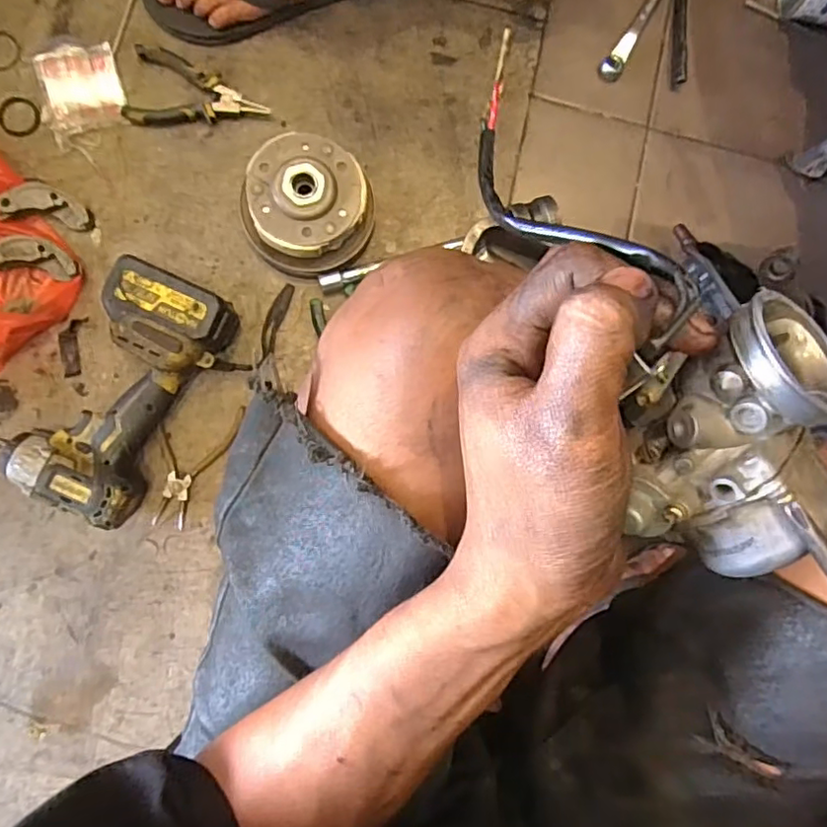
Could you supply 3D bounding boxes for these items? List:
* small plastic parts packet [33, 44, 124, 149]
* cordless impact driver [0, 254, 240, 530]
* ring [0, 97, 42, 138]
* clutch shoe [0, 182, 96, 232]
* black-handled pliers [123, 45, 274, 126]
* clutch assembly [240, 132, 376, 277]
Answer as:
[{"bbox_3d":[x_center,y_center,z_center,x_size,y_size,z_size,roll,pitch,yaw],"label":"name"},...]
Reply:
[{"bbox_3d":[-0.363,-0.352,0.648,0.085,0.014,0.094,-17,89,-7],"label":"small plastic parts packet"},{"bbox_3d":[-0.293,-0.022,0.604,0.123,0.085,0.249,30,84,-4],"label":"cordless impact driver"},{"bbox_3d":[-0.431,-0.325,0.652,0.044,0.004,0.046,10,86,-5],"label":"ring"},{"bbox_3d":[-0.389,-0.222,0.634,0.088,0.021,0.042,8,86,-5],"label":"clutch shoe"},{"bbox_3d":[-0.239,-0.347,0.659,0.148,0.018,0.086,15,86,-5],"label":"black-handled pliers"},{"bbox_3d":[-0.113,-0.217,0.635,0.128,0.081,0.123,0,87,-6],"label":"clutch assembly"}]

